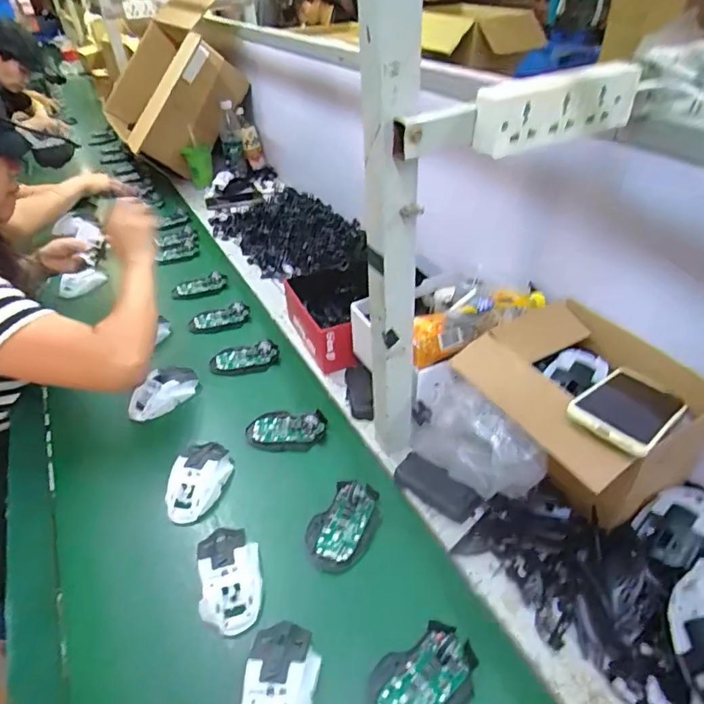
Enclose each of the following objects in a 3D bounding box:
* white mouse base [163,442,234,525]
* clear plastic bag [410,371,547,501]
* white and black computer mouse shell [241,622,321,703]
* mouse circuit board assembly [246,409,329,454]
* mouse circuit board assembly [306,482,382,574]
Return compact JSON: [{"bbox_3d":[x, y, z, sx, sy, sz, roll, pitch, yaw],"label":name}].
[{"bbox_3d":[-0.203,0.167,0.666,0.064,0.048,0.115,-1,39,6],"label":"white mouse base"},{"bbox_3d":[0.148,0.108,0.610,0.072,0.141,0.170,-29,44,-25],"label":"clear plastic bag"},{"bbox_3d":[-0.070,0.311,0.462,0.065,0.031,0.117,2,40,10],"label":"white and black computer mouse shell"},{"bbox_3d":[-0.099,0.114,0.735,0.114,0.025,0.063,2,40,10],"label":"mouse circuit board assembly"},{"bbox_3d":[-0.008,0.210,0.606,0.075,0.024,0.109,18,45,27],"label":"mouse circuit board assembly"}]

